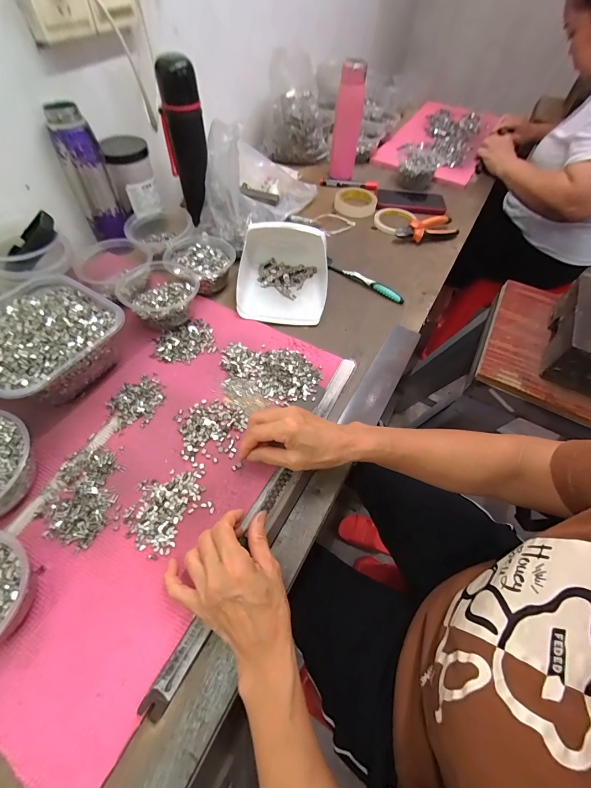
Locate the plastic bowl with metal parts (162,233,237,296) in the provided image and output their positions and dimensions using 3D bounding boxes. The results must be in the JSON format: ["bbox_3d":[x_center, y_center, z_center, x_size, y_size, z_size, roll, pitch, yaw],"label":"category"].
[{"bbox_3d":[-0.166,-0.239,0.589,0.108,0.053,0.114,2,58,-4],"label":"plastic bowl with metal parts"}]

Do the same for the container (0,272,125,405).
[{"bbox_3d":[-0.344,-0.074,0.450,0.183,0.080,0.170,30,60,14],"label":"container"}]

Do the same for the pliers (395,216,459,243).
[{"bbox_3d":[0.287,-0.359,0.718,0.141,0.031,0.055,-14,60,-13],"label":"pliers"}]

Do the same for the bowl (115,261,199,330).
[{"bbox_3d":[-0.215,-0.157,0.527,0.117,0.058,0.116,2,58,-4],"label":"bowl"}]

